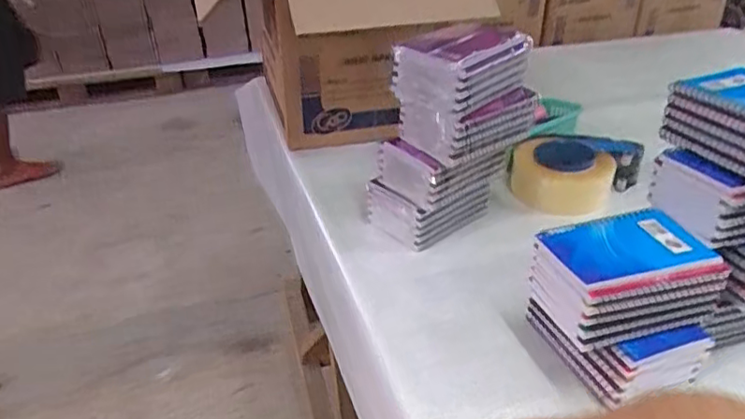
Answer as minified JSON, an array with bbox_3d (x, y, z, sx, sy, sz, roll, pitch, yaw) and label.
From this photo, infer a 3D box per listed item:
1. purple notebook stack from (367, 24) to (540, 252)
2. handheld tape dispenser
[{"bbox_3d":[0.089,-0.087,0.671,0.144,0.232,0.112,-24,38,-33],"label":"purple notebook stack"},{"bbox_3d":[0.256,-0.051,0.776,0.158,0.066,0.094,-15,34,-21],"label":"handheld tape dispenser"}]

